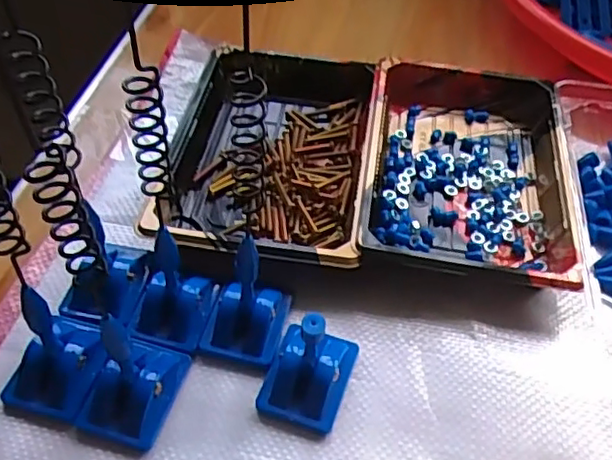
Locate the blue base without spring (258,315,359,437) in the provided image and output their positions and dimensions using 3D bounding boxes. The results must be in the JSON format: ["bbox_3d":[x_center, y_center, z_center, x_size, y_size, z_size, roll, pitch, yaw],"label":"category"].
[{"bbox_3d":[0.002,0.059,0.268,0.033,0.028,0.045,15,50,12],"label":"blue base without spring"}]

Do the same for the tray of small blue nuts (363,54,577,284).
[{"bbox_3d":[0.091,-0.037,0.348,0.113,0.028,0.160,7,49,5],"label":"tray of small blue nuts"}]

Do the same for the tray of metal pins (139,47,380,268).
[{"bbox_3d":[-0.022,-0.048,0.357,0.116,0.023,0.161,7,49,5],"label":"tray of metal pins"}]

